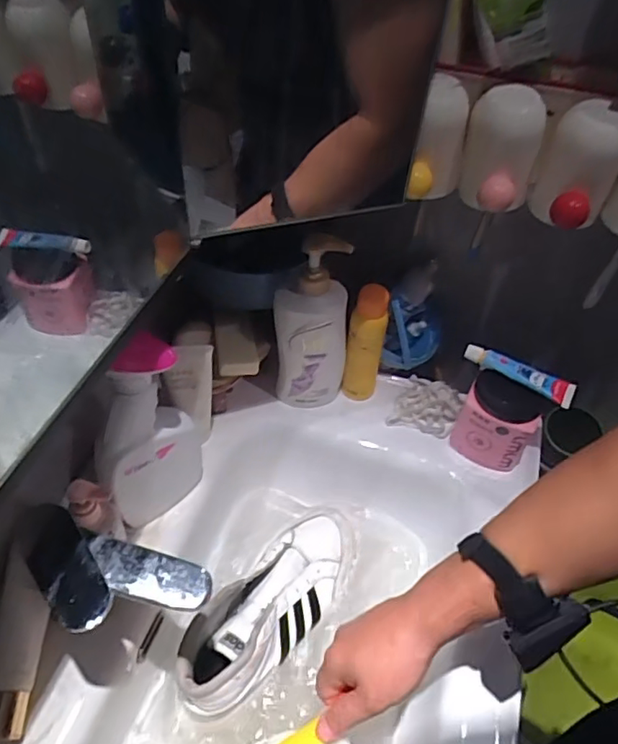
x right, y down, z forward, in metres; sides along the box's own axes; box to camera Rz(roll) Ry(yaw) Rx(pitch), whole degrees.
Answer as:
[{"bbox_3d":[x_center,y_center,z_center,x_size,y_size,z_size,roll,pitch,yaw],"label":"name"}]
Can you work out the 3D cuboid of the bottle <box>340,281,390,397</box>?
[{"bbox_3d":[0.071,-0.032,0.716,0.045,0.173,0.042,14,49,7],"label":"bottle"}]

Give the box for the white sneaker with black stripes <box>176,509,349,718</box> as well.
[{"bbox_3d":[-0.039,0.254,0.648,0.094,0.083,0.263,31,54,21],"label":"white sneaker with black stripes"}]

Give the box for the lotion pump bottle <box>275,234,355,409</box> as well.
[{"bbox_3d":[0.004,-0.050,0.677,0.084,0.239,0.045,-9,50,-12],"label":"lotion pump bottle"}]

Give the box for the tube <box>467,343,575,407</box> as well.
[{"bbox_3d":[0.239,-0.002,0.651,0.124,0.023,0.021,26,52,17],"label":"tube"}]

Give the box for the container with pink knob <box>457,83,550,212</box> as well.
[{"bbox_3d":[0.184,-0.209,0.554,0.070,0.097,0.078,22,51,14],"label":"container with pink knob"}]

